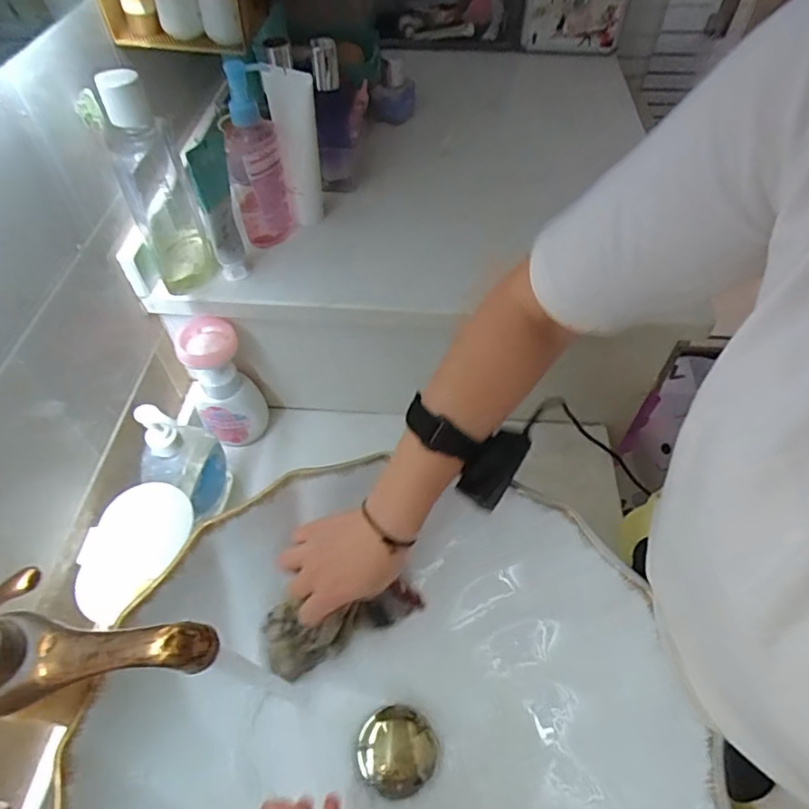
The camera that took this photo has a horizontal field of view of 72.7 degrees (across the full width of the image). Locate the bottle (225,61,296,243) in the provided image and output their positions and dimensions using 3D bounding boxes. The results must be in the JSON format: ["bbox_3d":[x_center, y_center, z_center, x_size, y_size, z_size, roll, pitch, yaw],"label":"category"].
[{"bbox_3d":[-0.154,-0.251,0.570,0.060,0.175,0.048,-17,55,-11],"label":"bottle"}]

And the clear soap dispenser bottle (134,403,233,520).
[{"bbox_3d":[-0.230,0.062,0.590,0.058,0.179,0.091,21,56,16],"label":"clear soap dispenser bottle"}]

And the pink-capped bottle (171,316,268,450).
[{"bbox_3d":[-0.217,-0.025,0.663,0.073,0.165,0.060,-14,54,-9],"label":"pink-capped bottle"}]

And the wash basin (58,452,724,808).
[{"bbox_3d":[-0.018,0.255,0.429,0.429,0.117,0.397,0,53,1],"label":"wash basin"}]

